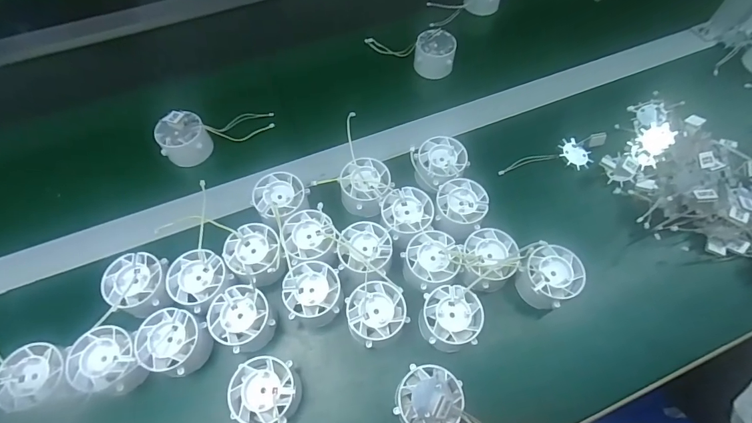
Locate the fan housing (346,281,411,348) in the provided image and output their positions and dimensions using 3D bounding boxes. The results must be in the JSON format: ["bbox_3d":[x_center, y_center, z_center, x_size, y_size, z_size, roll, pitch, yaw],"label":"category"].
[{"bbox_3d":[0.000,0.090,0.352,0.050,0.038,0.046,0,61,-1],"label":"fan housing"}]

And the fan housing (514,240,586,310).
[{"bbox_3d":[0.157,0.062,0.372,0.050,0.047,0.048,0,61,-1],"label":"fan housing"}]

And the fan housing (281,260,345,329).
[{"bbox_3d":[-0.055,0.075,0.360,0.052,0.040,0.050,0,61,-1],"label":"fan housing"}]

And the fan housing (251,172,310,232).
[{"bbox_3d":[-0.092,-0.009,0.398,0.050,0.030,0.056,-36,67,-19],"label":"fan housing"}]

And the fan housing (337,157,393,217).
[{"bbox_3d":[-0.011,-0.024,0.407,0.051,0.032,0.050,0,61,-1],"label":"fan housing"}]

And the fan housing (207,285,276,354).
[{"bbox_3d":[-0.113,0.095,0.349,0.046,0.040,0.050,0,61,-1],"label":"fan housing"}]

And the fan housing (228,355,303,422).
[{"bbox_3d":[-0.086,0.144,0.322,0.050,0.037,0.048,0,61,-1],"label":"fan housing"}]

